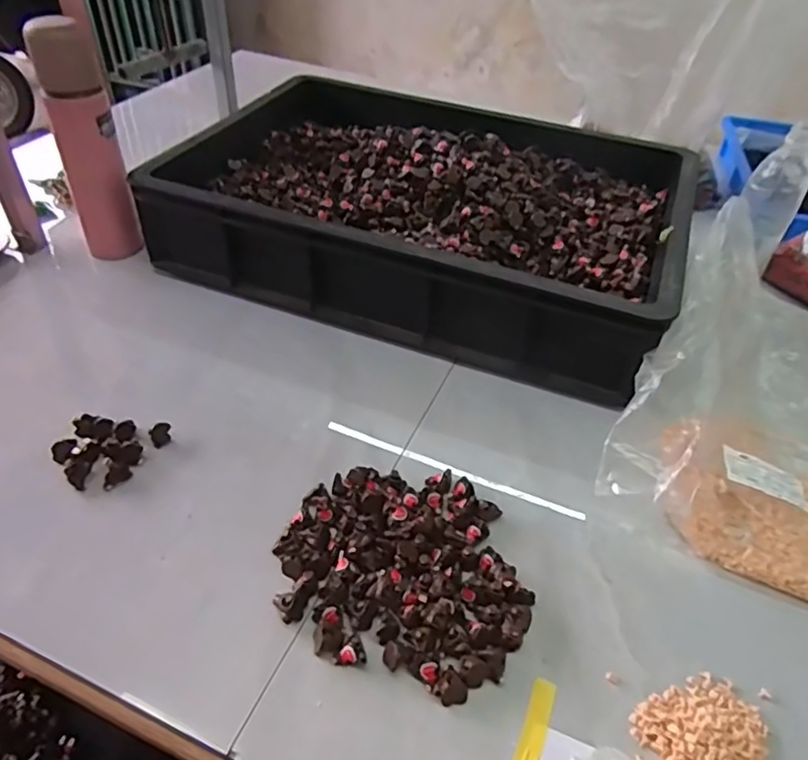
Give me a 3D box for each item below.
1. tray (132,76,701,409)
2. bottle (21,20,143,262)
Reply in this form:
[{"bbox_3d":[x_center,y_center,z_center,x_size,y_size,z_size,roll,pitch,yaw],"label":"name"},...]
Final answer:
[{"bbox_3d":[0.046,-0.218,0.796,0.576,0.124,0.424,18,45,17],"label":"tray"},{"bbox_3d":[-0.368,-0.268,0.736,0.066,0.264,0.060,-14,45,-17],"label":"bottle"}]

